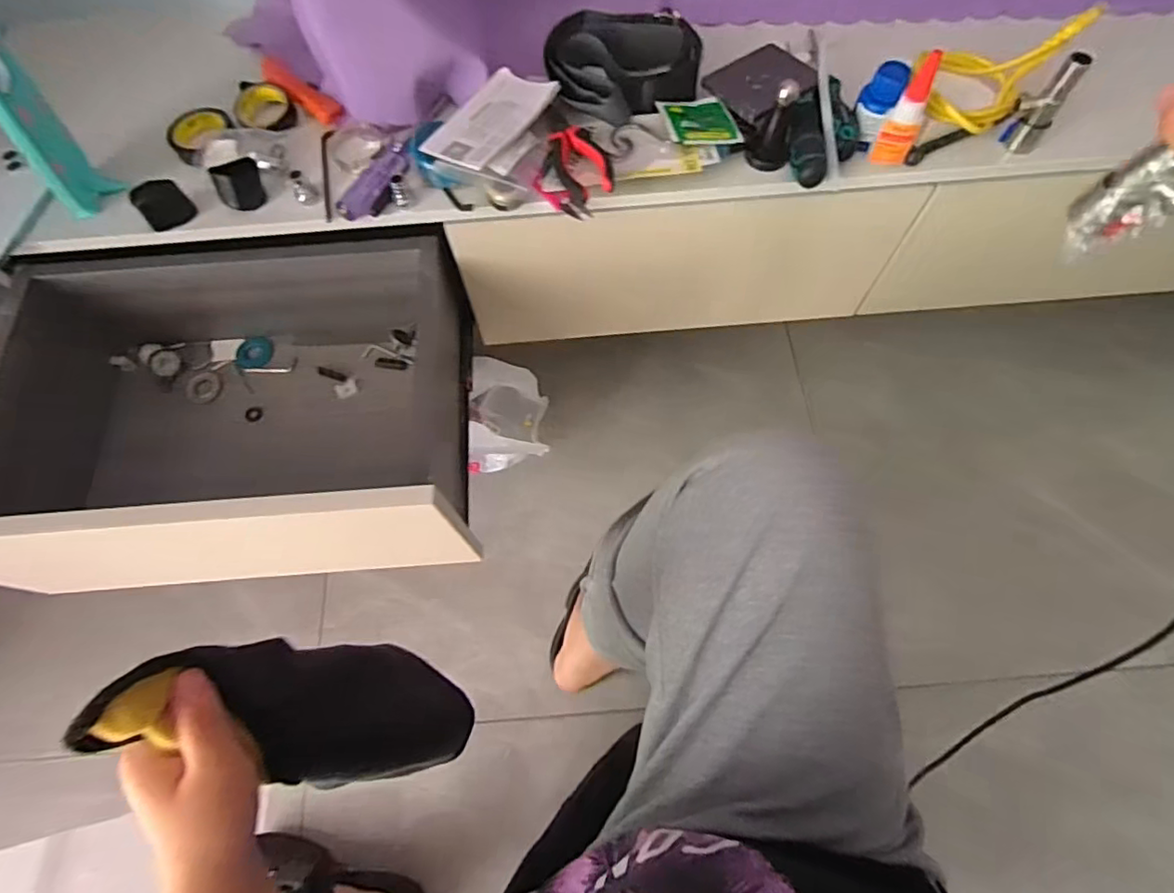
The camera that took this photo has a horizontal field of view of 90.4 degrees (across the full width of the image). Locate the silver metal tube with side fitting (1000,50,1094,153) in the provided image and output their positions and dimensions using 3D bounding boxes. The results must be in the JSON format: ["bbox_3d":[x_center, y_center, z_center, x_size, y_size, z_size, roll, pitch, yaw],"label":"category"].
[{"bbox_3d":[0.427,-0.320,0.547,0.025,0.092,0.034,-43,72,-15],"label":"silver metal tube with side fitting"}]

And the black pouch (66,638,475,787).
[{"bbox_3d":[-0.169,0.181,0.399,0.031,0.329,0.085,8,66,22],"label":"black pouch"}]

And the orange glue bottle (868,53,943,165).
[{"bbox_3d":[0.295,-0.303,0.533,0.033,0.103,0.022,26,70,13],"label":"orange glue bottle"}]

